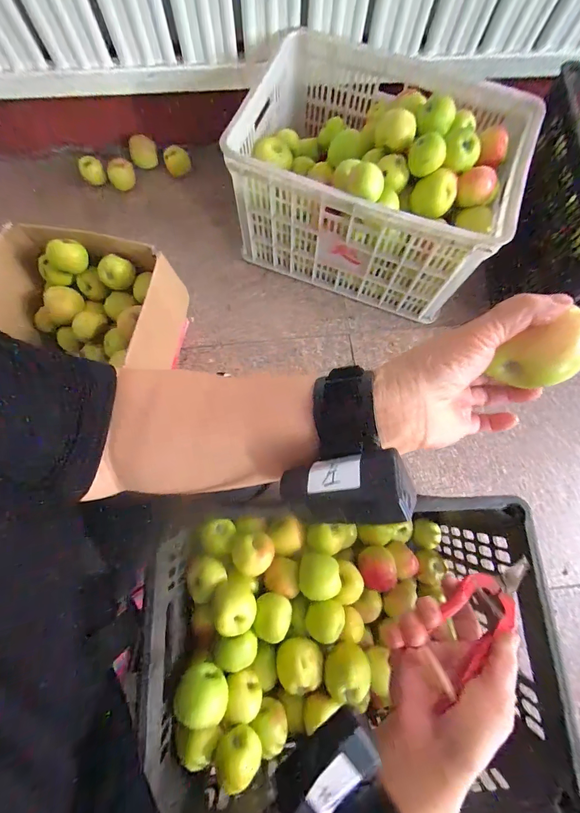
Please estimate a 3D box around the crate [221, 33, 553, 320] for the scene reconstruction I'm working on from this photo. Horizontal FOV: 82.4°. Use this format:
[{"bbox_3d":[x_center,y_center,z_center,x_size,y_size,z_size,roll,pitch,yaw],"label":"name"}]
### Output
[{"bbox_3d":[0.173,-0.492,0.724,0.522,0.279,0.380,21,76,4],"label":"crate"}]

